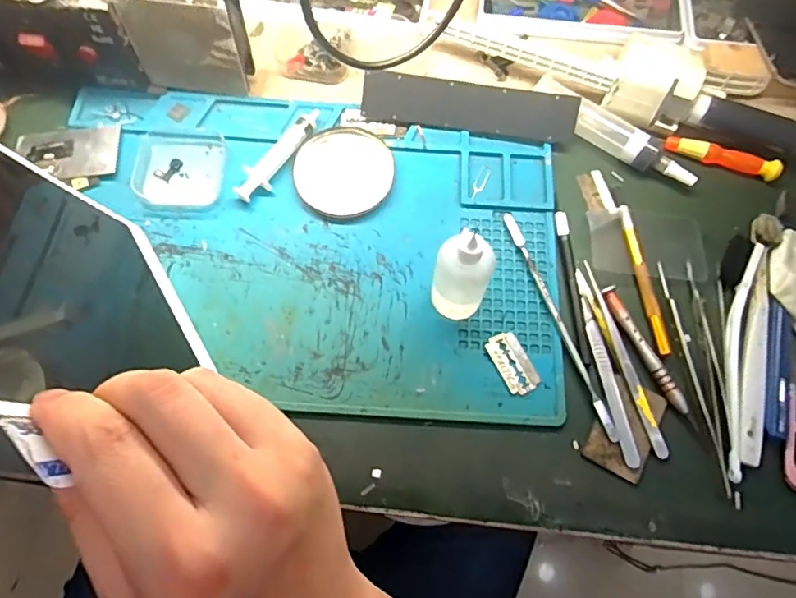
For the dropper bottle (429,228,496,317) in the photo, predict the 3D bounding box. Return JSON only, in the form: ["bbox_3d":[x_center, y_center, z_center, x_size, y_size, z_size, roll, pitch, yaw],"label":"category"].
[{"bbox_3d":[0.040,-0.013,0.342,0.034,0.086,0.030,18,70,6],"label":"dropper bottle"}]

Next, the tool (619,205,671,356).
[{"bbox_3d":[0.176,-0.016,0.389,0.010,0.005,0.115,-5,69,-3],"label":"tool"}]

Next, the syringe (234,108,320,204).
[{"bbox_3d":[-0.090,-0.112,0.418,0.020,0.013,0.093,29,72,10],"label":"syringe"}]

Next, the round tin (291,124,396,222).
[{"bbox_3d":[-0.040,-0.098,0.416,0.075,0.007,0.076,0,69,0],"label":"round tin"}]

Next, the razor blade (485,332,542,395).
[{"bbox_3d":[0.076,0.042,0.364,0.024,0.004,0.043,-20,68,-16],"label":"razor blade"}]

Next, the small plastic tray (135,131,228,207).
[{"bbox_3d":[-0.166,-0.100,0.416,0.065,0.010,0.065,0,69,-1],"label":"small plastic tray"}]

